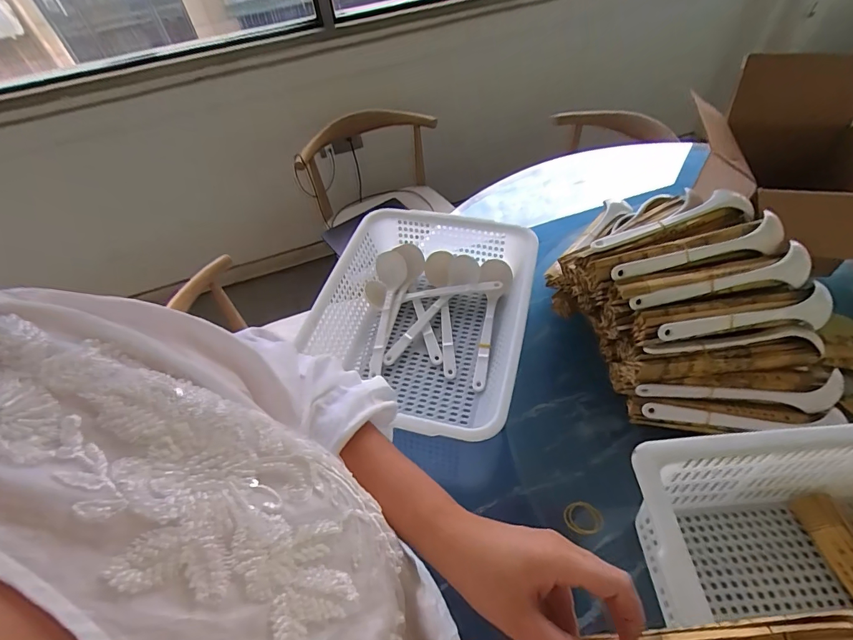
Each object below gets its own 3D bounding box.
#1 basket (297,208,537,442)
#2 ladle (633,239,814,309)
[{"bbox_3d":[-0.007,0.006,0.756,0.339,0.133,0.424,10,54,13],"label":"basket"},{"bbox_3d":[0.403,-0.048,0.576,0.250,0.038,0.051,-16,53,-6],"label":"ladle"}]

